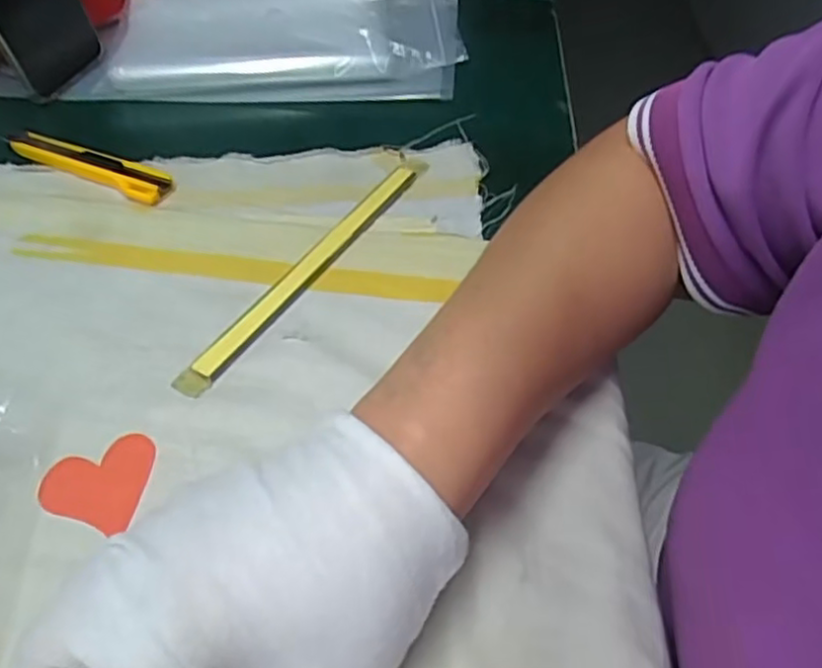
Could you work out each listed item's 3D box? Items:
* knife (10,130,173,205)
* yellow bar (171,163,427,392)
[{"bbox_3d":[-0.195,-0.101,0.408,0.118,0.009,0.022,18,50,16],"label":"knife"},{"bbox_3d":[-0.048,-0.039,0.354,0.019,0.005,0.196,22,51,20],"label":"yellow bar"}]

